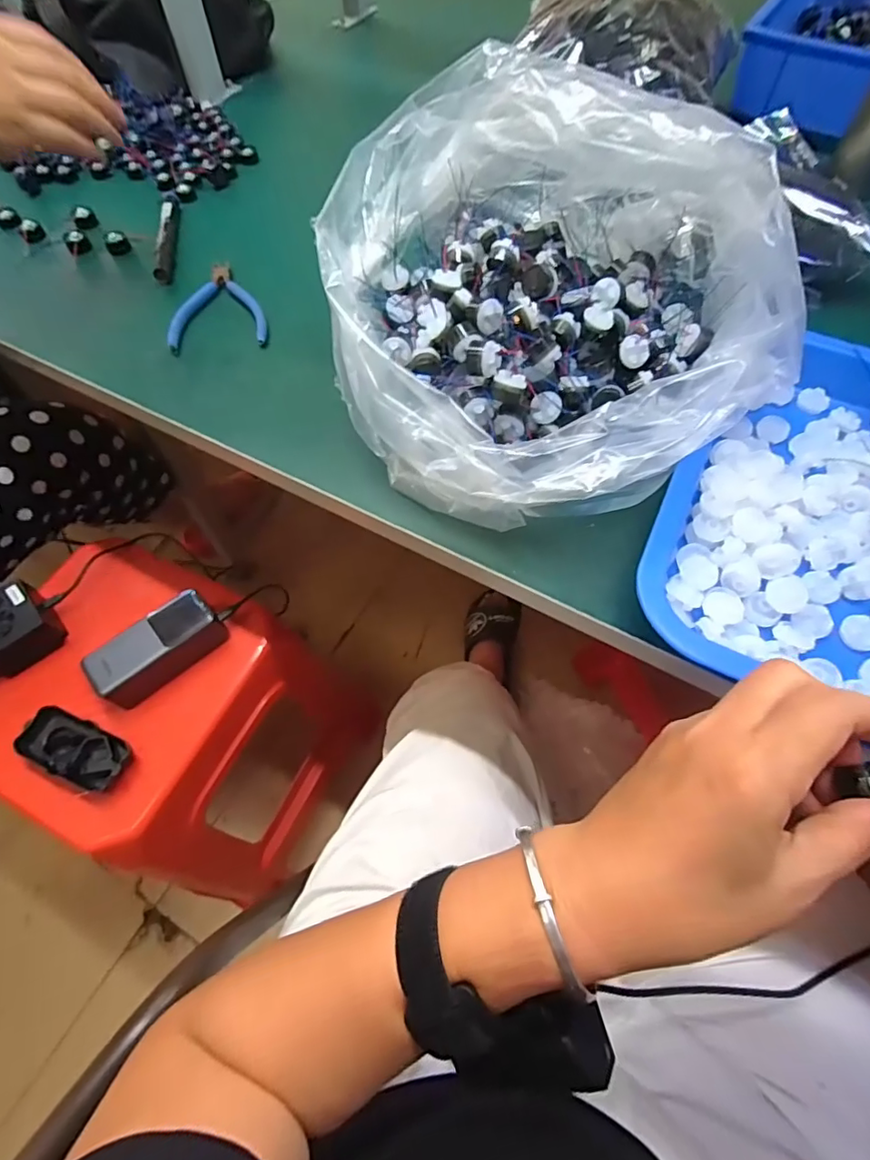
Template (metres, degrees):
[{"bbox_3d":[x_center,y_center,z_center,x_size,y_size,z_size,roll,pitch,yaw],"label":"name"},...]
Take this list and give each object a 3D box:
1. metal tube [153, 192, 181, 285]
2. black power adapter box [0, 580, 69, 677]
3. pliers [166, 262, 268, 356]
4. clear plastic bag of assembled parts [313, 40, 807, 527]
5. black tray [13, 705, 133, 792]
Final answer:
[{"bbox_3d":[-0.256,-0.333,0.504,0.016,0.017,0.143,-10,62,-6],"label":"metal tube"},{"bbox_3d":[-0.460,0.054,0.575,0.084,0.048,0.073,-39,69,-19],"label":"black power adapter box"},{"bbox_3d":[-0.187,-0.236,0.453,0.079,0.009,0.107,-11,62,-6],"label":"pliers"},{"bbox_3d":[0.072,-0.214,0.353,0.301,0.124,0.331,-29,66,-15],"label":"clear plastic bag of assembled parts"},{"bbox_3d":[-0.353,0.166,0.518,0.110,0.021,0.051,22,64,11],"label":"black tray"}]

